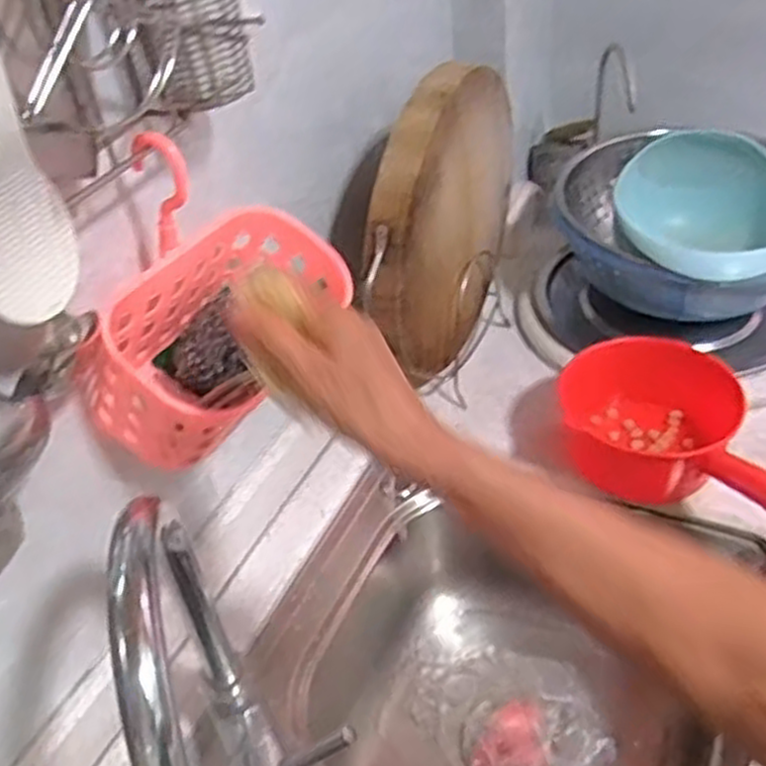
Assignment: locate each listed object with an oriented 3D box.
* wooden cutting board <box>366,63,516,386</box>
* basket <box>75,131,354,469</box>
[{"bbox_3d":[0.069,-0.172,0.842,0.057,0.294,0.331,10,44,19],"label":"wooden cutting board"},{"bbox_3d":[-0.125,-0.078,0.550,0.110,0.179,0.199,18,47,26],"label":"basket"}]

